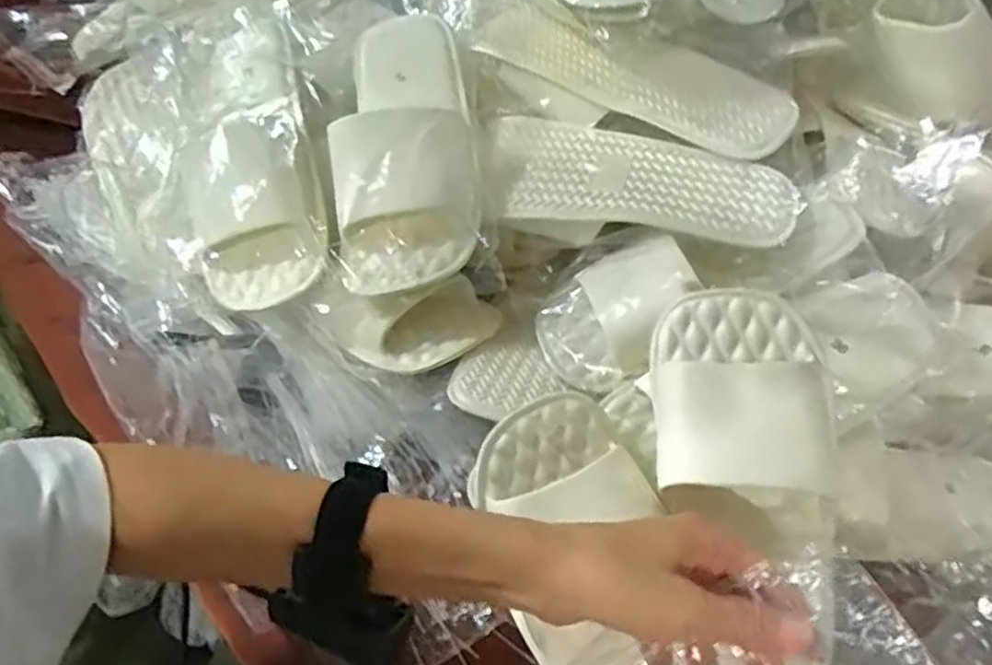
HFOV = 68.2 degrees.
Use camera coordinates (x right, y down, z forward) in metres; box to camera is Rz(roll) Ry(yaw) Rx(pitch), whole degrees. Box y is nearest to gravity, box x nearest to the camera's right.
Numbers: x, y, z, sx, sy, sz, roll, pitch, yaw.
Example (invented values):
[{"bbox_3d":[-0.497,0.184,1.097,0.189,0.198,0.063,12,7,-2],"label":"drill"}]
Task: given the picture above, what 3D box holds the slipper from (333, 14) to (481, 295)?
[{"bbox_3d":[-0.070,-0.153,0.553,0.106,0.062,0.253,-1,66,-5],"label":"slipper"}]

